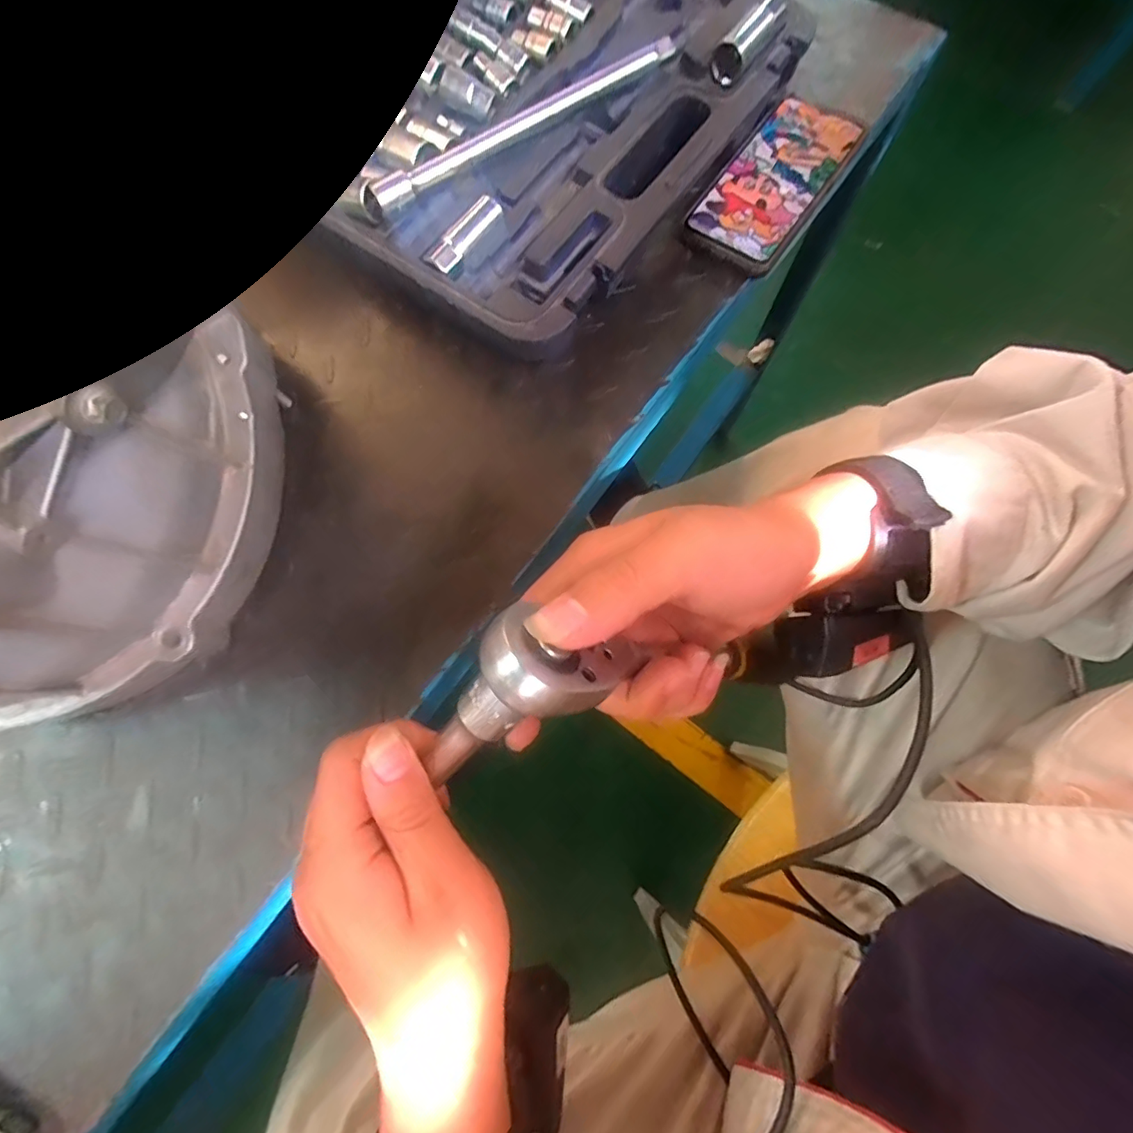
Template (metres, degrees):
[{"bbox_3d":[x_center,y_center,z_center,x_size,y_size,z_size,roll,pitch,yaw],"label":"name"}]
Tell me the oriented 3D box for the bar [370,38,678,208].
[{"bbox_3d":[-0.028,-0.312,0.378,0.240,0.027,0.018,-32,78,-10],"label":"bar"}]

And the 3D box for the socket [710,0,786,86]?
[{"bbox_3d":[0.136,-0.395,0.399,0.029,0.022,0.066,41,91,9],"label":"socket"}]

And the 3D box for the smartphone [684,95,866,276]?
[{"bbox_3d":[0.161,-0.298,0.416,0.074,0.008,0.162,34,82,11],"label":"smartphone"}]

